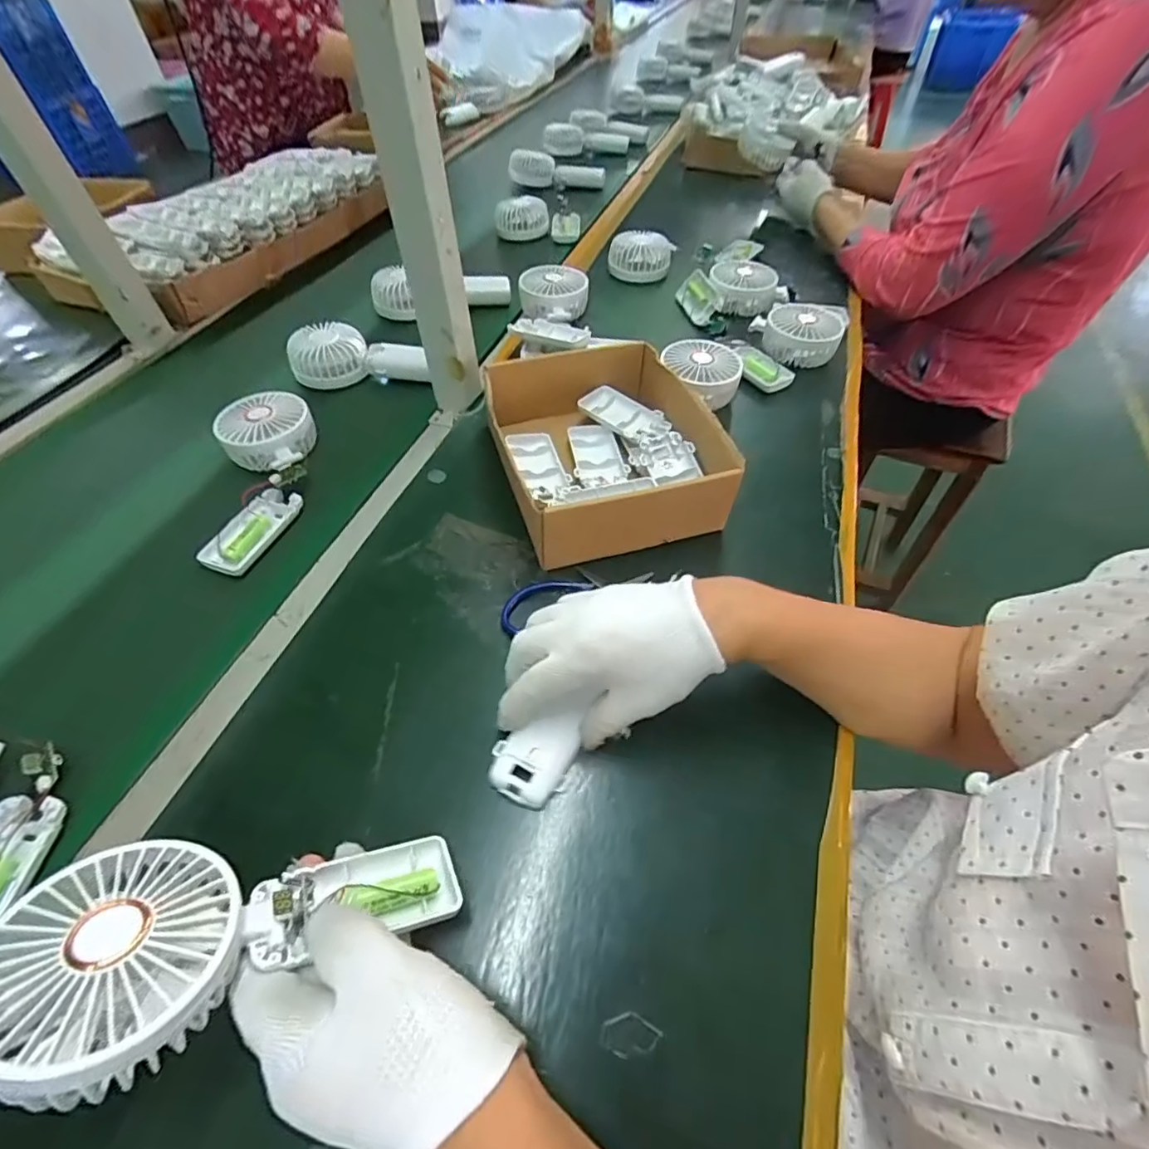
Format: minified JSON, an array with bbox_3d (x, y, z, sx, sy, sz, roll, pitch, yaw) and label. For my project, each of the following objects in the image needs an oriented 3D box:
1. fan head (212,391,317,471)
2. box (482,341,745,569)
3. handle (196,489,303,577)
[{"bbox_3d":[-0.310,-0.142,0.564,0.083,0.037,0.092,2,52,2],"label":"fan head"},{"bbox_3d":[0.030,-0.119,0.529,0.182,0.074,0.210,-12,53,-9],"label":"box"},{"bbox_3d":[-0.286,-0.041,0.499,0.044,0.013,0.092,17,54,13],"label":"handle"}]

